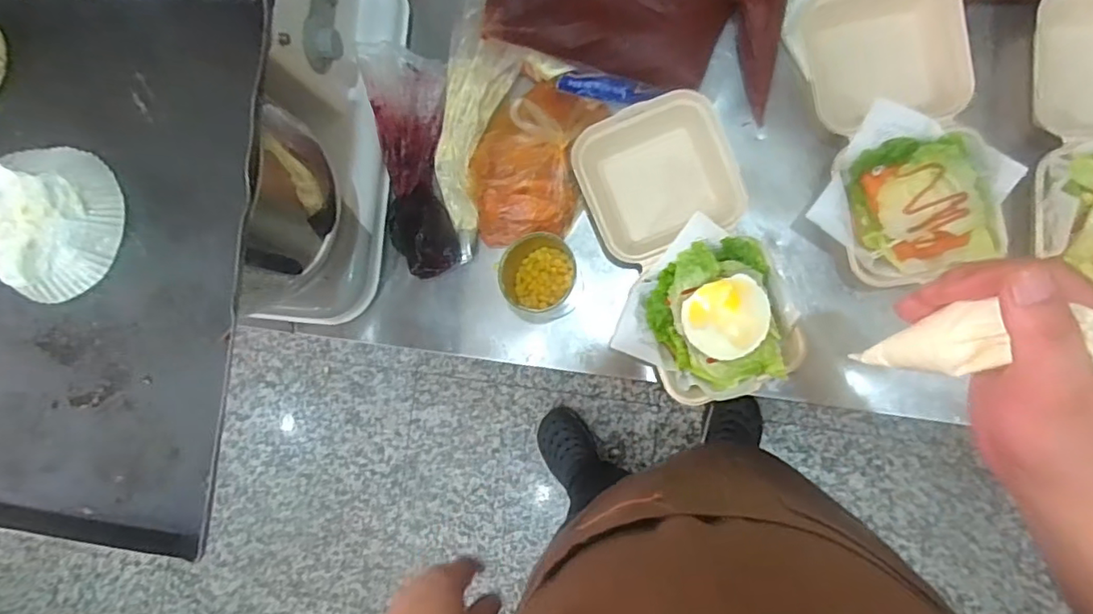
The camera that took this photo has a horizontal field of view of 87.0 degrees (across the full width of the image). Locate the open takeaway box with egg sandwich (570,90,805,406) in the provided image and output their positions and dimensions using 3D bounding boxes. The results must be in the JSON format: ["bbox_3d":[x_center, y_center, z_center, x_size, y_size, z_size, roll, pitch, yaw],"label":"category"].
[{"bbox_3d":[0.138,-0.061,0.585,0.172,0.064,0.307,-13,85,7],"label":"open takeaway box with egg sandwich"}]

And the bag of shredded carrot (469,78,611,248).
[{"bbox_3d":[-0.019,-0.155,0.596,0.124,0.083,0.186,13,88,8],"label":"bag of shredded carrot"}]

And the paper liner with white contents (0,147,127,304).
[{"bbox_3d":[-0.362,-0.067,0.414,0.105,0.030,0.098,0,87,8],"label":"paper liner with white contents"}]

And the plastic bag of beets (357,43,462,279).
[{"bbox_3d":[-0.145,-0.155,0.624,0.082,0.071,0.246,-4,86,8],"label":"plastic bag of beets"}]

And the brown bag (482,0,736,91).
[{"bbox_3d":[0.061,-0.312,0.595,0.239,0.037,0.121,17,89,8],"label":"brown bag"}]

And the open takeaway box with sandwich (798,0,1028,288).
[{"bbox_3d":[0.346,-0.178,0.578,0.169,0.074,0.309,-9,85,7],"label":"open takeaway box with sandwich"}]

